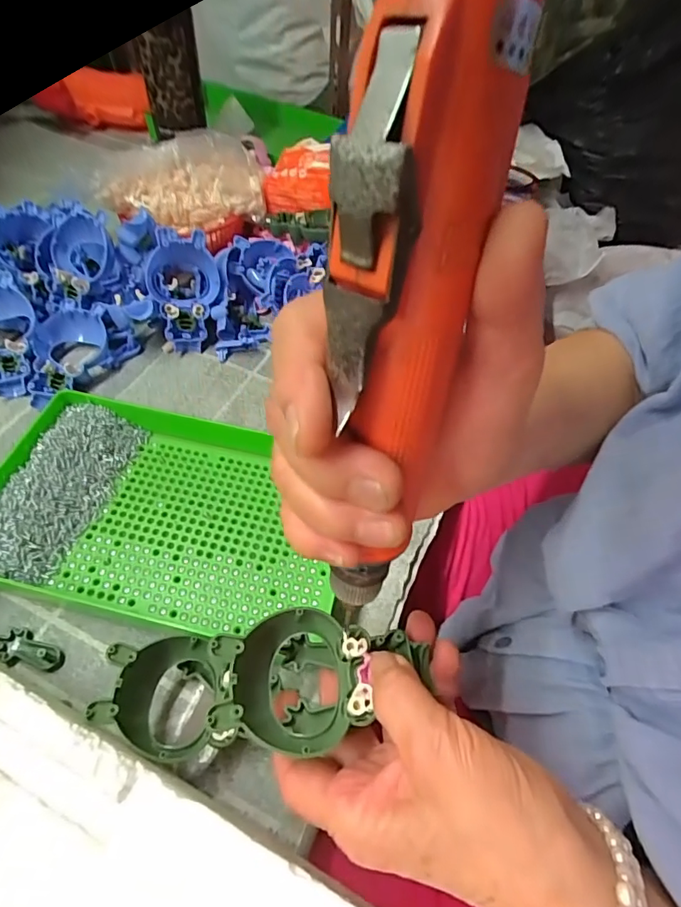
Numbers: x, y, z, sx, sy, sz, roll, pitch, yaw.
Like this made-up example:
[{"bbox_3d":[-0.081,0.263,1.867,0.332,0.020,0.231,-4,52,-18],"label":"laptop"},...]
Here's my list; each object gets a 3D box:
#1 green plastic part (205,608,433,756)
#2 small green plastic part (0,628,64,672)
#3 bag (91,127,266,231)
[{"bbox_3d":[-0.008,0.106,0.232,0.097,0.039,0.060,2,54,-2],"label":"green plastic part"},{"bbox_3d":[-0.187,0.120,0.292,0.039,0.008,0.019,21,56,12],"label":"small green plastic part"},{"bbox_3d":[-0.163,-0.283,0.499,0.164,0.064,0.090,-9,55,-10],"label":"bag"}]

